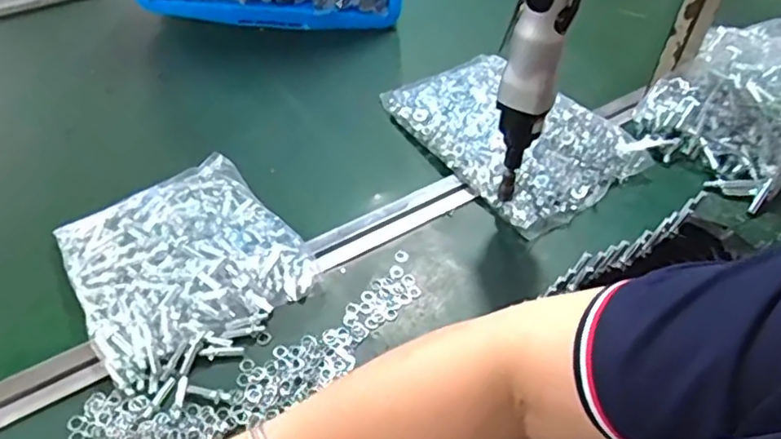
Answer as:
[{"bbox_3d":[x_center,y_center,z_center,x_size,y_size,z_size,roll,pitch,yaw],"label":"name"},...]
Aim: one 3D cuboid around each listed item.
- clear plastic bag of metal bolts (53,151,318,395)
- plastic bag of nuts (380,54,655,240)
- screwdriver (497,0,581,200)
[{"bbox_3d":[-0.196,0.037,0.588,0.196,0.029,0.188,-30,56,-27],"label":"clear plastic bag of metal bolts"},{"bbox_3d":[0.142,-0.113,0.737,0.203,0.050,0.271,-28,55,-26],"label":"plastic bag of nuts"},{"bbox_3d":[0.126,-0.130,0.557,0.049,0.310,0.049,19,49,13],"label":"screwdriver"}]

